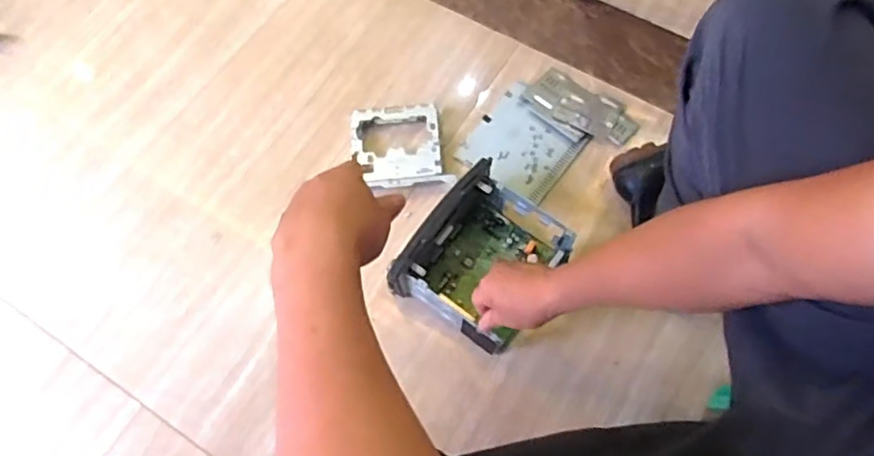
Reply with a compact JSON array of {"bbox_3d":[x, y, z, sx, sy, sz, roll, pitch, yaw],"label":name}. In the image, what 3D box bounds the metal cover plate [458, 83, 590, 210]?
[{"bbox_3d":[0.140,-0.138,0.978,0.161,0.014,0.166,33,72,14],"label":"metal cover plate"}]

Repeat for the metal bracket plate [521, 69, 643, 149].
[{"bbox_3d":[0.234,-0.196,0.985,0.177,0.009,0.085,36,73,15],"label":"metal bracket plate"}]

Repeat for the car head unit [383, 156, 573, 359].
[{"bbox_3d":[0.066,0.043,0.839,0.165,0.109,0.199,35,73,14],"label":"car head unit"}]

